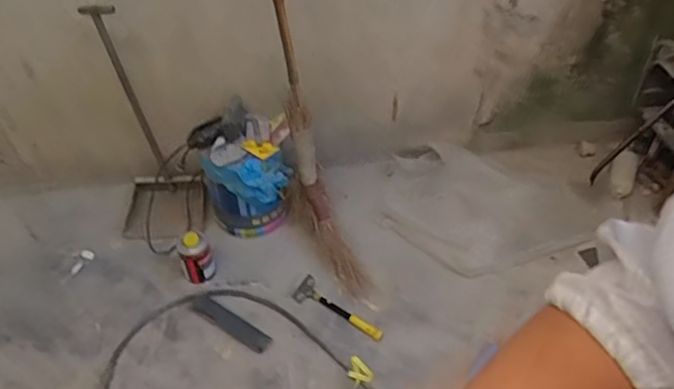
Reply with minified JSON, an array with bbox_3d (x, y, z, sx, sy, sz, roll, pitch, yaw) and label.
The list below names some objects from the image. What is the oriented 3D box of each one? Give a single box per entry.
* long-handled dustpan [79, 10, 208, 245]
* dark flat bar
[{"bbox_3d":[-0.609,-0.186,1.787,0.295,0.697,0.379,-17,47,-15],"label":"long-handled dustpan"},{"bbox_3d":[-0.317,0.380,1.708,0.271,0.017,0.065,29,51,20],"label":"dark flat bar"}]

